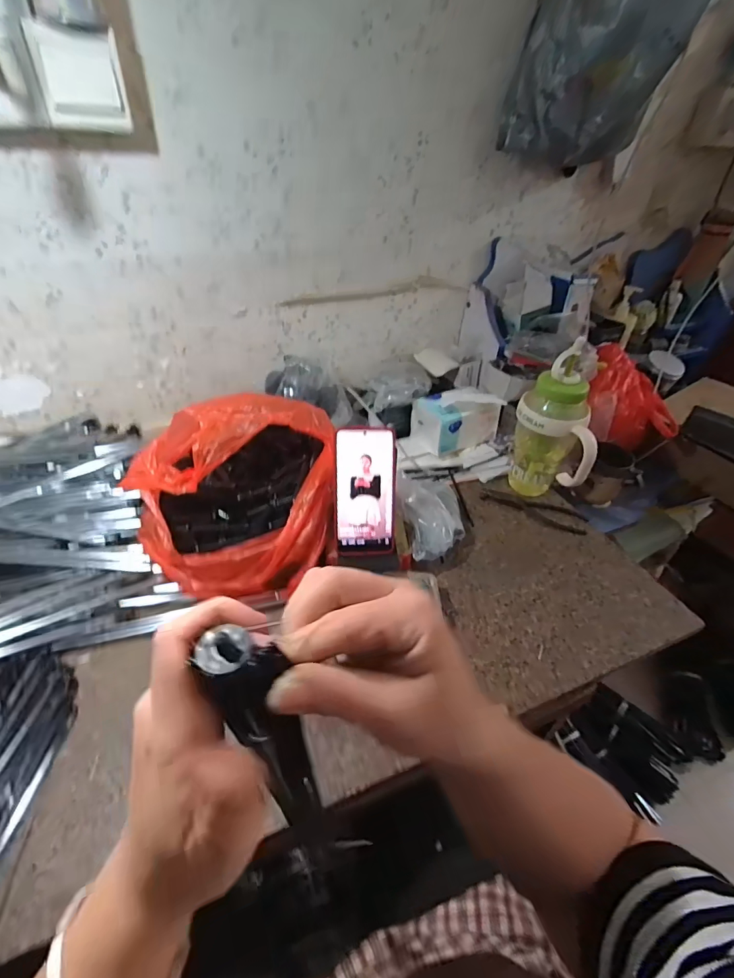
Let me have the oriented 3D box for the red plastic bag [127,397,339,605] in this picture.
[{"bbox_3d":[-0.174,-0.002,0.602,0.255,0.163,0.226,-5,40,-8],"label":"red plastic bag"}]

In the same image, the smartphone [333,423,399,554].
[{"bbox_3d":[-0.001,0.003,0.572,0.078,0.162,0.012,-1,10,-4],"label":"smartphone"}]

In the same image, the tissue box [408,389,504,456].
[{"bbox_3d":[0.171,-0.137,0.844,0.150,0.092,0.087,-18,43,-22],"label":"tissue box"}]

